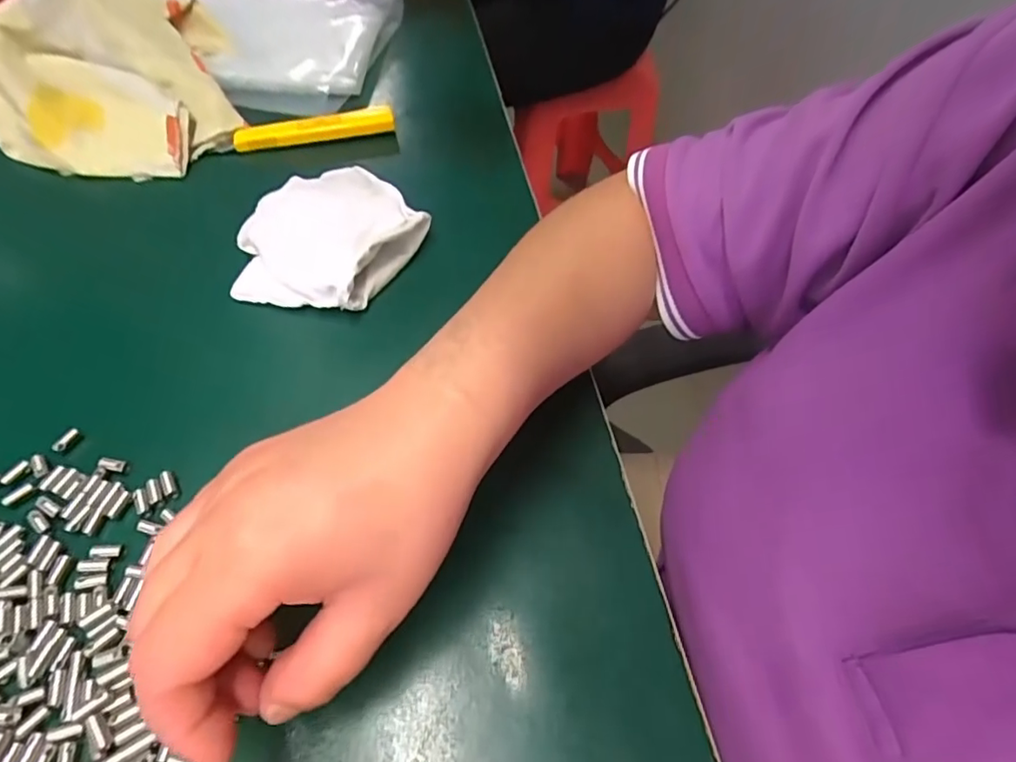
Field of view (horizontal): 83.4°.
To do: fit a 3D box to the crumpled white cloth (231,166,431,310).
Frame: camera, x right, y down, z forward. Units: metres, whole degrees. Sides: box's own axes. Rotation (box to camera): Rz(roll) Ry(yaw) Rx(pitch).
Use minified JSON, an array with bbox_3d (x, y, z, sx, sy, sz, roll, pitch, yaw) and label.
[{"bbox_3d":[-0.110,-0.085,0.347,0.093,0.027,0.110,28,58,16],"label":"crumpled white cloth"}]

